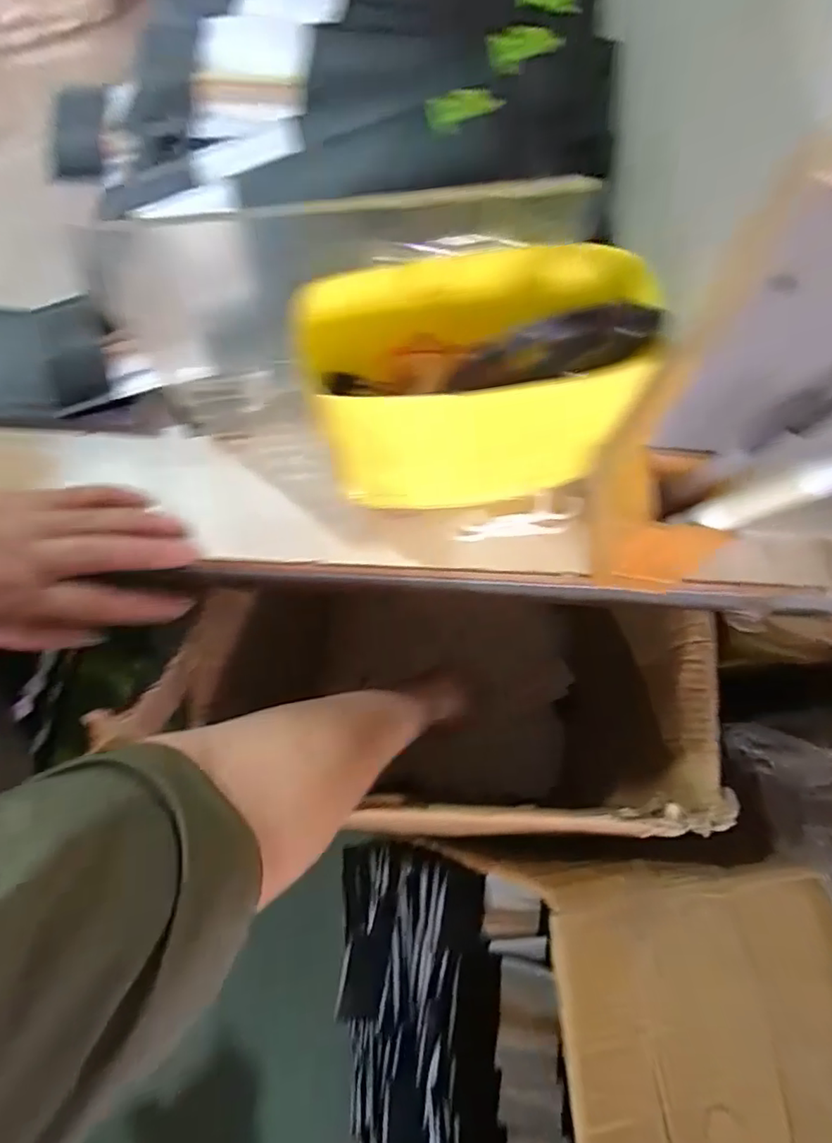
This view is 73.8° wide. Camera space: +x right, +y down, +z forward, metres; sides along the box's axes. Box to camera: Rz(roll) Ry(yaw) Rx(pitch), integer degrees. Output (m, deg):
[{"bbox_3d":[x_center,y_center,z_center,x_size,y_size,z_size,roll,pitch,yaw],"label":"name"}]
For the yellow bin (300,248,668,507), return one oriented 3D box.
[{"bbox_3d":[0.023,-0.082,0.250,0.133,0.095,0.082,-12,78,-4],"label":"yellow bin"}]

